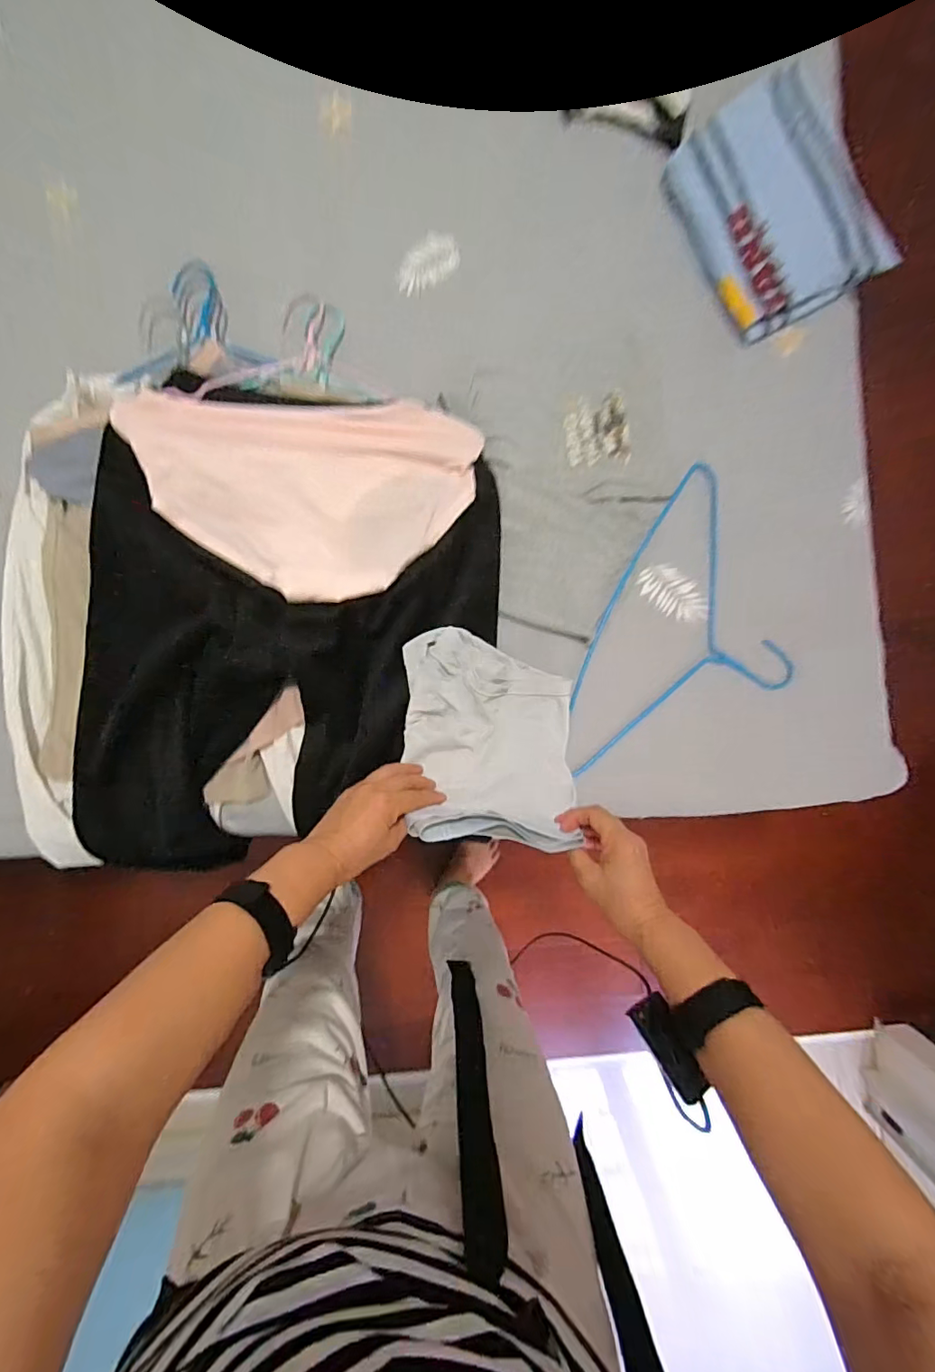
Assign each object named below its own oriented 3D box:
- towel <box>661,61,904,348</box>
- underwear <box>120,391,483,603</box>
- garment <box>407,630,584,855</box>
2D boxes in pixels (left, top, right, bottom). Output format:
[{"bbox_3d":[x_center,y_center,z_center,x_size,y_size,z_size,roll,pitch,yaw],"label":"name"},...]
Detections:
[{"bbox_3d":[0.376,-0.582,0.628,0.204,0.033,0.263,-26,90,0],"label":"towel"},{"bbox_3d":[-0.179,-0.217,0.597,0.375,0.023,0.228,-3,89,-4],"label":"underwear"},{"bbox_3d":[0.027,0.047,0.538,0.183,0.129,0.208,0,89,-3],"label":"garment"}]

